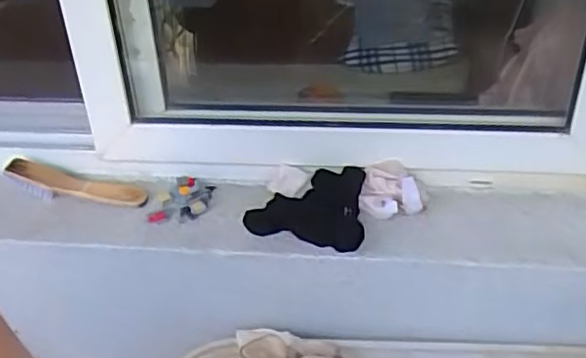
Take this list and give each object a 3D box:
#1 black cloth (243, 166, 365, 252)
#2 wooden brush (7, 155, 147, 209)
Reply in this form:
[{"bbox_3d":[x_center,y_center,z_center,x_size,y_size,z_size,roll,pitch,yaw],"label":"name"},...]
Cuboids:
[{"bbox_3d":[0.025,0.032,0.837,0.148,0.024,0.114,11,56,13],"label":"black cloth"},{"bbox_3d":[-0.306,0.009,0.894,0.206,0.049,0.059,9,36,17],"label":"wooden brush"}]

